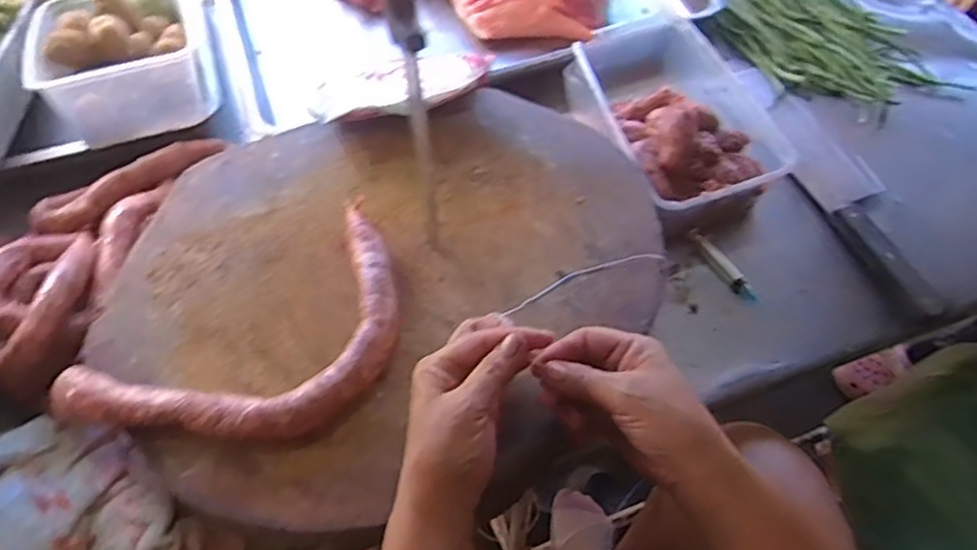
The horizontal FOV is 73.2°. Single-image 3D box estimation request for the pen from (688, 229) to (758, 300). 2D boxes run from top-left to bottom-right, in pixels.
[{"bbox_3d":[0.231,-0.010,0.648,0.015,0.012,0.088,-33,77,-23],"label":"pen"}]

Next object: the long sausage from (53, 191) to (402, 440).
[{"bbox_3d":[-0.165,0.057,0.481,0.254,0.033,0.147,-35,66,-21],"label":"long sausage"}]

